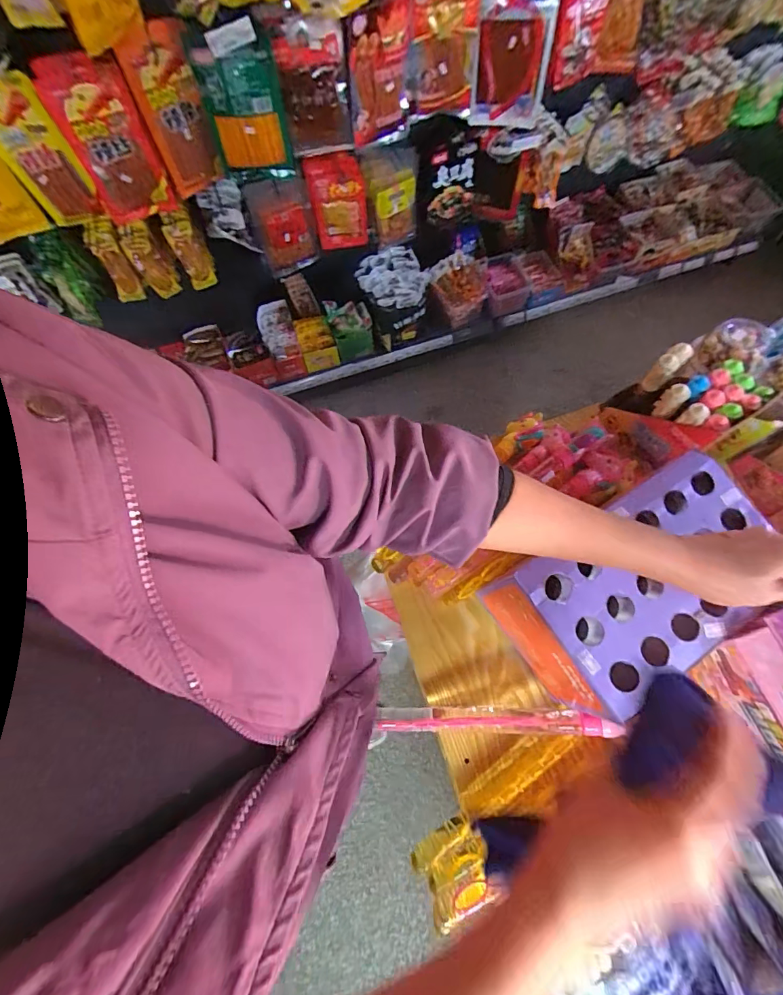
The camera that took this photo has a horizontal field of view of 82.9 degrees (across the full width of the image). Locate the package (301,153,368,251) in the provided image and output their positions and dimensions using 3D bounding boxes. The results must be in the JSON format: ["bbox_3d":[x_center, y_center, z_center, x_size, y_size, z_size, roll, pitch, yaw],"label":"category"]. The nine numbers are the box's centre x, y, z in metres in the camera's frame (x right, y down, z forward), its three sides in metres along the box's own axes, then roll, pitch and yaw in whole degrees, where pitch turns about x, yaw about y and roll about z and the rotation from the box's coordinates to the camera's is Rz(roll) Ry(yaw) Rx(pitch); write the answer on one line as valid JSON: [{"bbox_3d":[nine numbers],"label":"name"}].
[{"bbox_3d":[-0.160,-0.883,1.334,0.161,0.271,0.029,-5,67,1],"label":"package"}]

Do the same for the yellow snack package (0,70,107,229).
[{"bbox_3d":[-0.818,-0.781,1.026,0.174,0.283,0.024,-7,67,0],"label":"yellow snack package"}]

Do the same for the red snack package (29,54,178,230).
[{"bbox_3d":[-0.651,-0.821,1.039,0.176,0.309,0.061,-29,69,-9],"label":"red snack package"}]

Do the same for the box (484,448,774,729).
[{"bbox_3d":[0.268,0.104,0.498,0.278,0.141,0.162,-29,68,-9],"label":"box"}]

